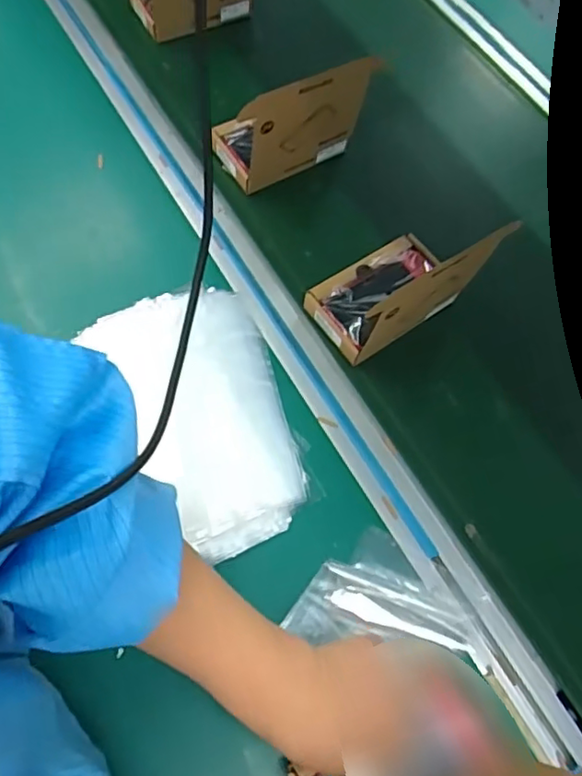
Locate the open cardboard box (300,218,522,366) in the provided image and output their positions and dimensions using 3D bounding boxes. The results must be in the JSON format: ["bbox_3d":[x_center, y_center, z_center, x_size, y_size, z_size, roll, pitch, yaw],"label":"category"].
[{"bbox_3d":[0.094,-0.102,0.533,0.138,0.127,0.088,-31,71,-15],"label":"open cardboard box"}]

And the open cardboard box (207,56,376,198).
[{"bbox_3d":[-0.006,-0.276,0.598,0.132,0.116,0.073,-24,70,-13],"label":"open cardboard box"}]

